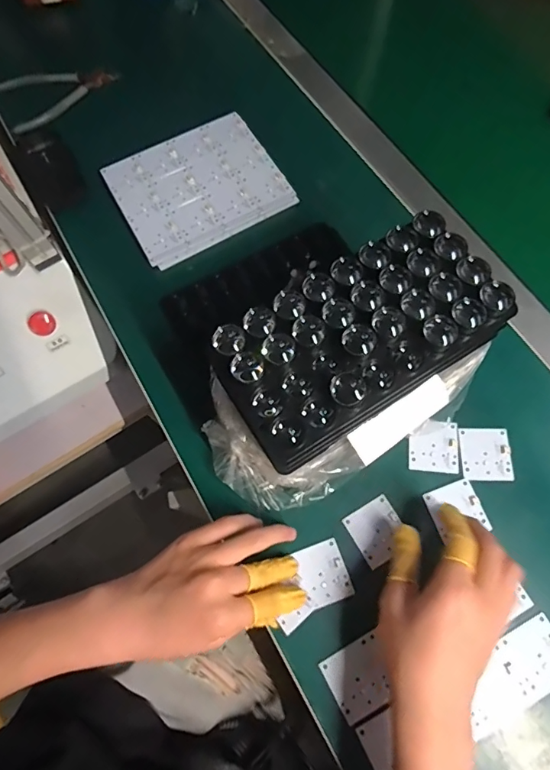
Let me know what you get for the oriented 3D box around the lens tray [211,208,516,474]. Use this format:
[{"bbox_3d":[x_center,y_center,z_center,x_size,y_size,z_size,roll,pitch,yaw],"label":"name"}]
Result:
[{"bbox_3d":[0.056,-0.031,0.323,0.191,0.057,0.102,-32,72,-9],"label":"lens tray"}]

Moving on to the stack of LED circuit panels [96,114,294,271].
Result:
[{"bbox_3d":[-0.088,-0.228,0.522,0.177,0.011,0.146,-28,72,-7],"label":"stack of LED circuit panels"}]

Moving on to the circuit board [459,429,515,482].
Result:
[{"bbox_3d":[0.194,0.064,0.420,0.045,0.005,0.047,1,71,3],"label":"circuit board"}]

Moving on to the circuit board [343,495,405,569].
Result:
[{"bbox_3d":[0.090,0.127,0.396,0.044,0.004,0.047,-30,72,-8],"label":"circuit board"}]

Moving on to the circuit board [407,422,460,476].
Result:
[{"bbox_3d":[0.147,0.056,0.422,0.045,0.004,0.047,5,71,4],"label":"circuit board"}]

